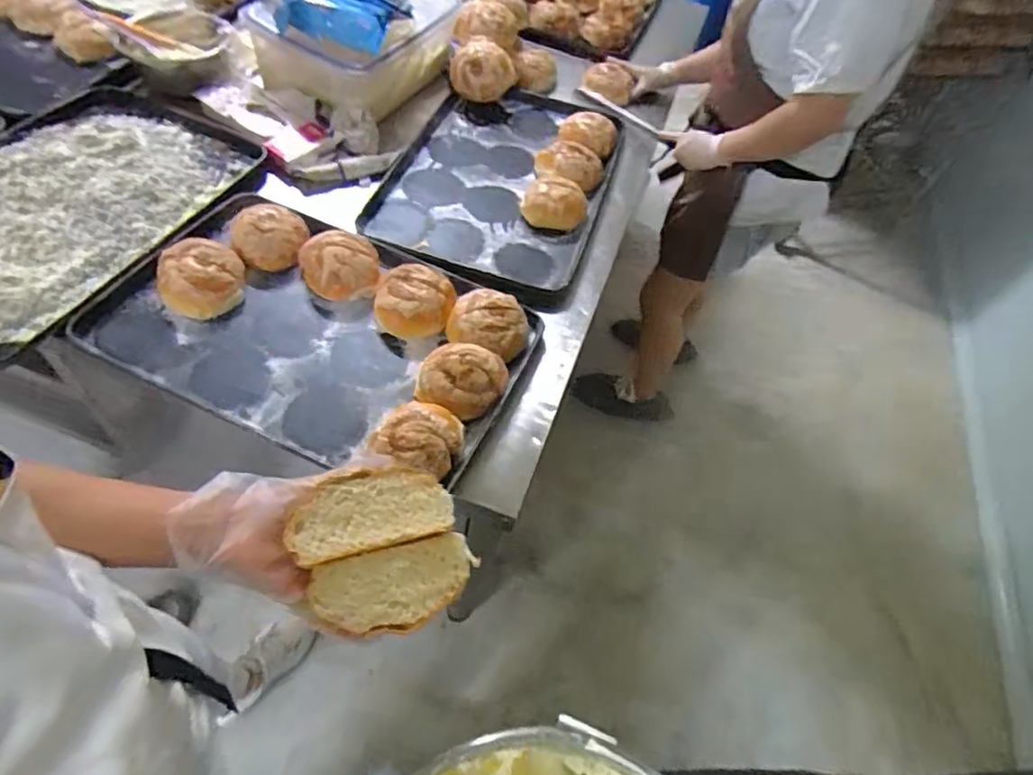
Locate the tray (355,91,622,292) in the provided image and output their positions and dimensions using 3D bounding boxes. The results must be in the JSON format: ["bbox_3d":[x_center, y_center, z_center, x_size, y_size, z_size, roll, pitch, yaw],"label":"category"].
[{"bbox_3d":[-0.023,-0.422,1.181,0.397,0.040,0.578,18,55,5],"label":"tray"}]

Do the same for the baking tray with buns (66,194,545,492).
[{"bbox_3d":[-0.291,-0.099,0.881,0.589,0.076,0.385,23,55,8],"label":"baking tray with buns"}]

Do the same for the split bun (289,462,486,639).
[{"bbox_3d":[-0.110,0.132,0.483,0.121,0.055,0.121,7,72,-21],"label":"split bun"}]

